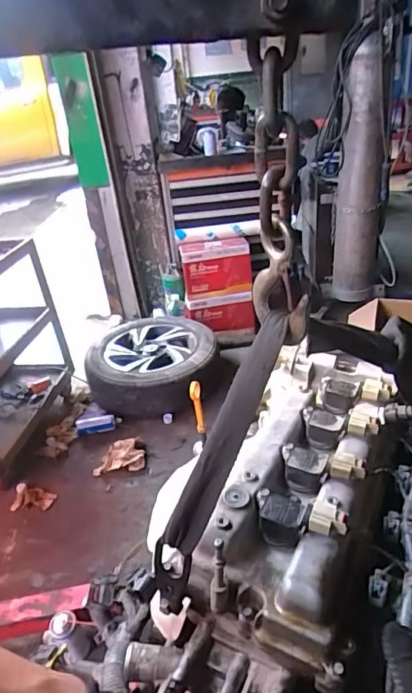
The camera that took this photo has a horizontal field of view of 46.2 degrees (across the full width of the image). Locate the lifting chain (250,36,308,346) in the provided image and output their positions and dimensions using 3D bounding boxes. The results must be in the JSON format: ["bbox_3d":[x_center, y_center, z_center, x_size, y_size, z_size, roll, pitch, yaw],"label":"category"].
[{"bbox_3d":[0.053,-0.104,0.368,0.039,0.209,0.056,-7,31,1],"label":"lifting chain"}]

